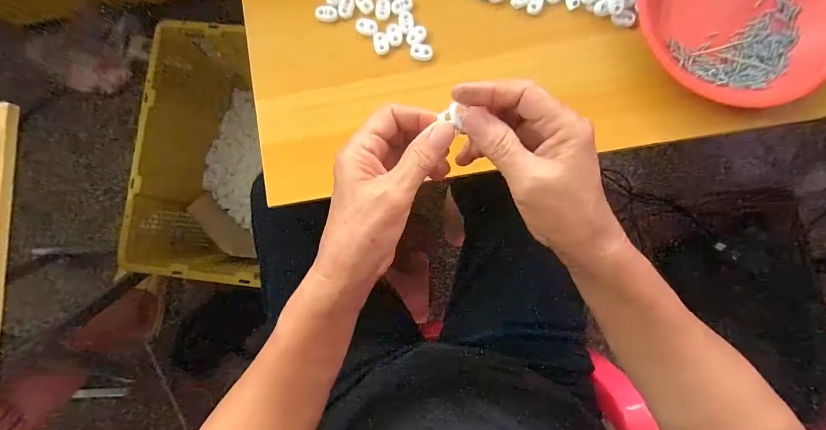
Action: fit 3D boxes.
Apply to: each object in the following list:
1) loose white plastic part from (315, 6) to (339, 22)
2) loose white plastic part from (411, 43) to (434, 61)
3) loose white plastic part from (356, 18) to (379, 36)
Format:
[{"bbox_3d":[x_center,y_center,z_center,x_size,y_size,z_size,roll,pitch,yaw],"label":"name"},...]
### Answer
[{"bbox_3d":[-0.090,-0.209,0.377,0.022,0.004,0.014,7,85,1],"label":"loose white plastic part"},{"bbox_3d":[0.009,-0.167,0.374,0.022,0.007,0.016,12,85,2],"label":"loose white plastic part"},{"bbox_3d":[-0.047,-0.194,0.375,0.023,0.004,0.016,12,85,2],"label":"loose white plastic part"}]

